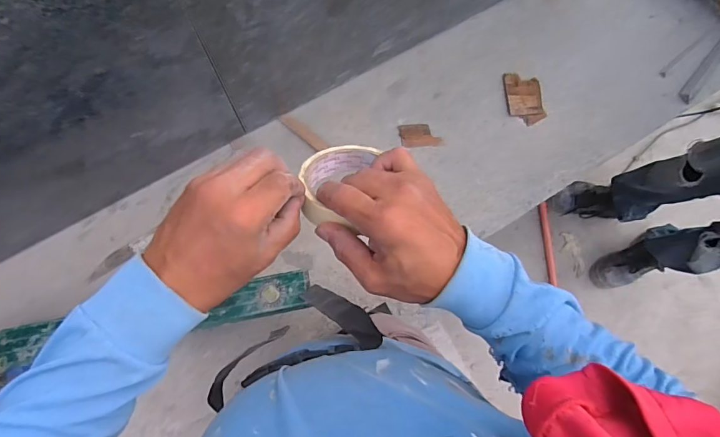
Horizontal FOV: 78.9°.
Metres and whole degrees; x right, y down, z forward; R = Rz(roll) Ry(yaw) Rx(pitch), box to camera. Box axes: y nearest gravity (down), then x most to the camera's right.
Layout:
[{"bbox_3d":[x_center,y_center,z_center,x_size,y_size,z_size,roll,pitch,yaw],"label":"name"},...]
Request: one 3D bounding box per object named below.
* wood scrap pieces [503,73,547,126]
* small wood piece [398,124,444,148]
[{"bbox_3d":[0.337,-0.246,0.895,0.077,0.010,0.107,-9,85,-8],"label":"wood scrap pieces"},{"bbox_3d":[0.120,-0.163,0.861,0.082,0.006,0.048,-6,85,-8],"label":"small wood piece"}]

